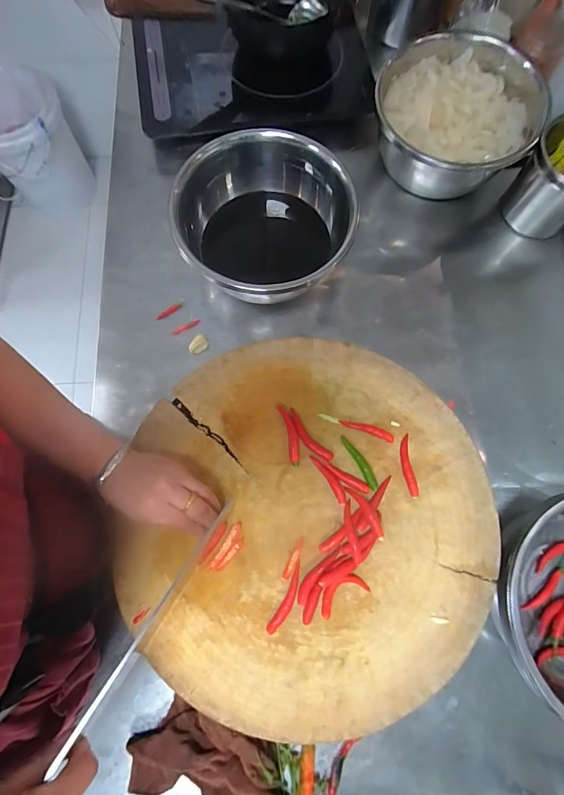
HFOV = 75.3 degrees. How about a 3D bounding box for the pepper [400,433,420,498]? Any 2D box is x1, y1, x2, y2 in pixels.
[{"bbox_3d":[0.140,0.077,0.405,0.012,0.007,0.067,-6,75,-2],"label":"pepper"}]

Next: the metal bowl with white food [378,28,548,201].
[{"bbox_3d":[0.265,-0.444,0.578,0.223,0.112,0.229,0,75,0],"label":"metal bowl with white food"}]

